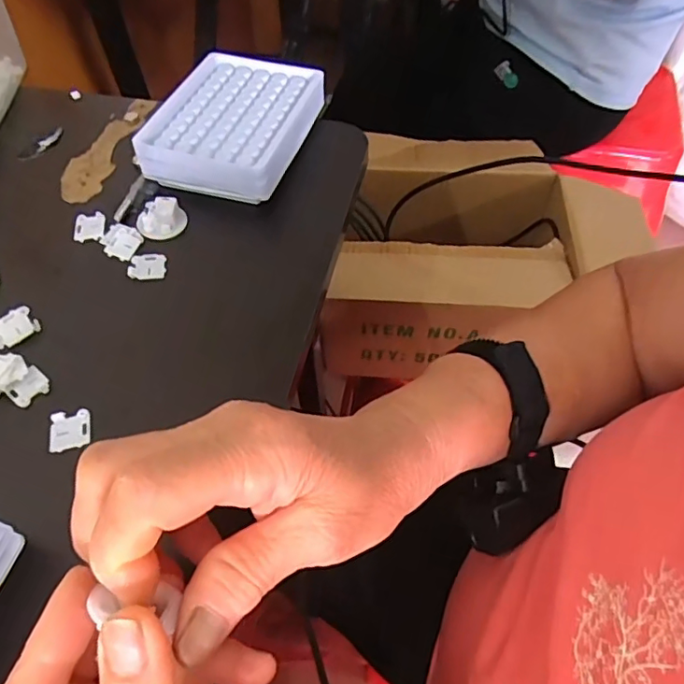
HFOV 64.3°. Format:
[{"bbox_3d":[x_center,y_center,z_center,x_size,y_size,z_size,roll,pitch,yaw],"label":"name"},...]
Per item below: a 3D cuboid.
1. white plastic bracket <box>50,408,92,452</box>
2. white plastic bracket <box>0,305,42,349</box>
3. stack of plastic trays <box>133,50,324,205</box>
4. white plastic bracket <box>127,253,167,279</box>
[{"bbox_3d":[-0.144,0.047,0.289,0.020,0.005,0.021,-9,55,-6],"label":"white plastic bracket"},{"bbox_3d":[-0.197,-0.009,0.326,0.029,0.006,0.024,-24,58,-15],"label":"white plastic bracket"},{"bbox_3d":[-0.078,-0.161,0.410,0.104,0.036,0.132,12,56,9],"label":"stack of plastic trays"},{"bbox_3d":[-0.126,-0.050,0.354,0.023,0.004,0.022,-2,55,-1],"label":"white plastic bracket"}]

